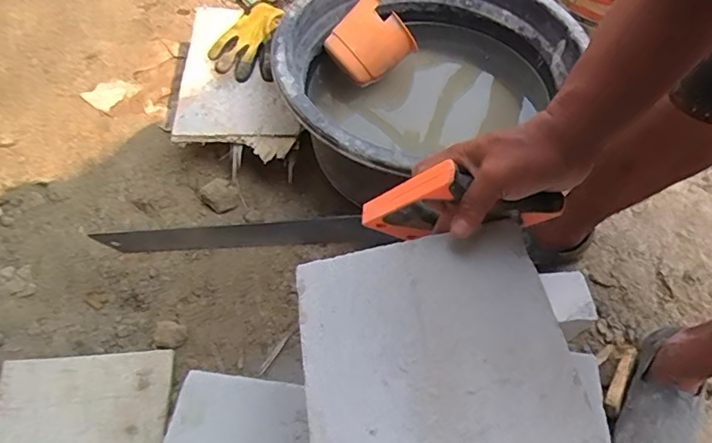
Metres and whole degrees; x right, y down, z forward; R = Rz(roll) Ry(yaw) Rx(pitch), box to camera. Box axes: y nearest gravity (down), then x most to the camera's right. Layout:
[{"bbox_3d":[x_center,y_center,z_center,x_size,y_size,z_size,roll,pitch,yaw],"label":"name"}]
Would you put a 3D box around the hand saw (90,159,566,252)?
[{"bbox_3d":[-0.064,0.006,0.532,0.500,0.102,0.039,-7,49,28],"label":"hand saw"}]

